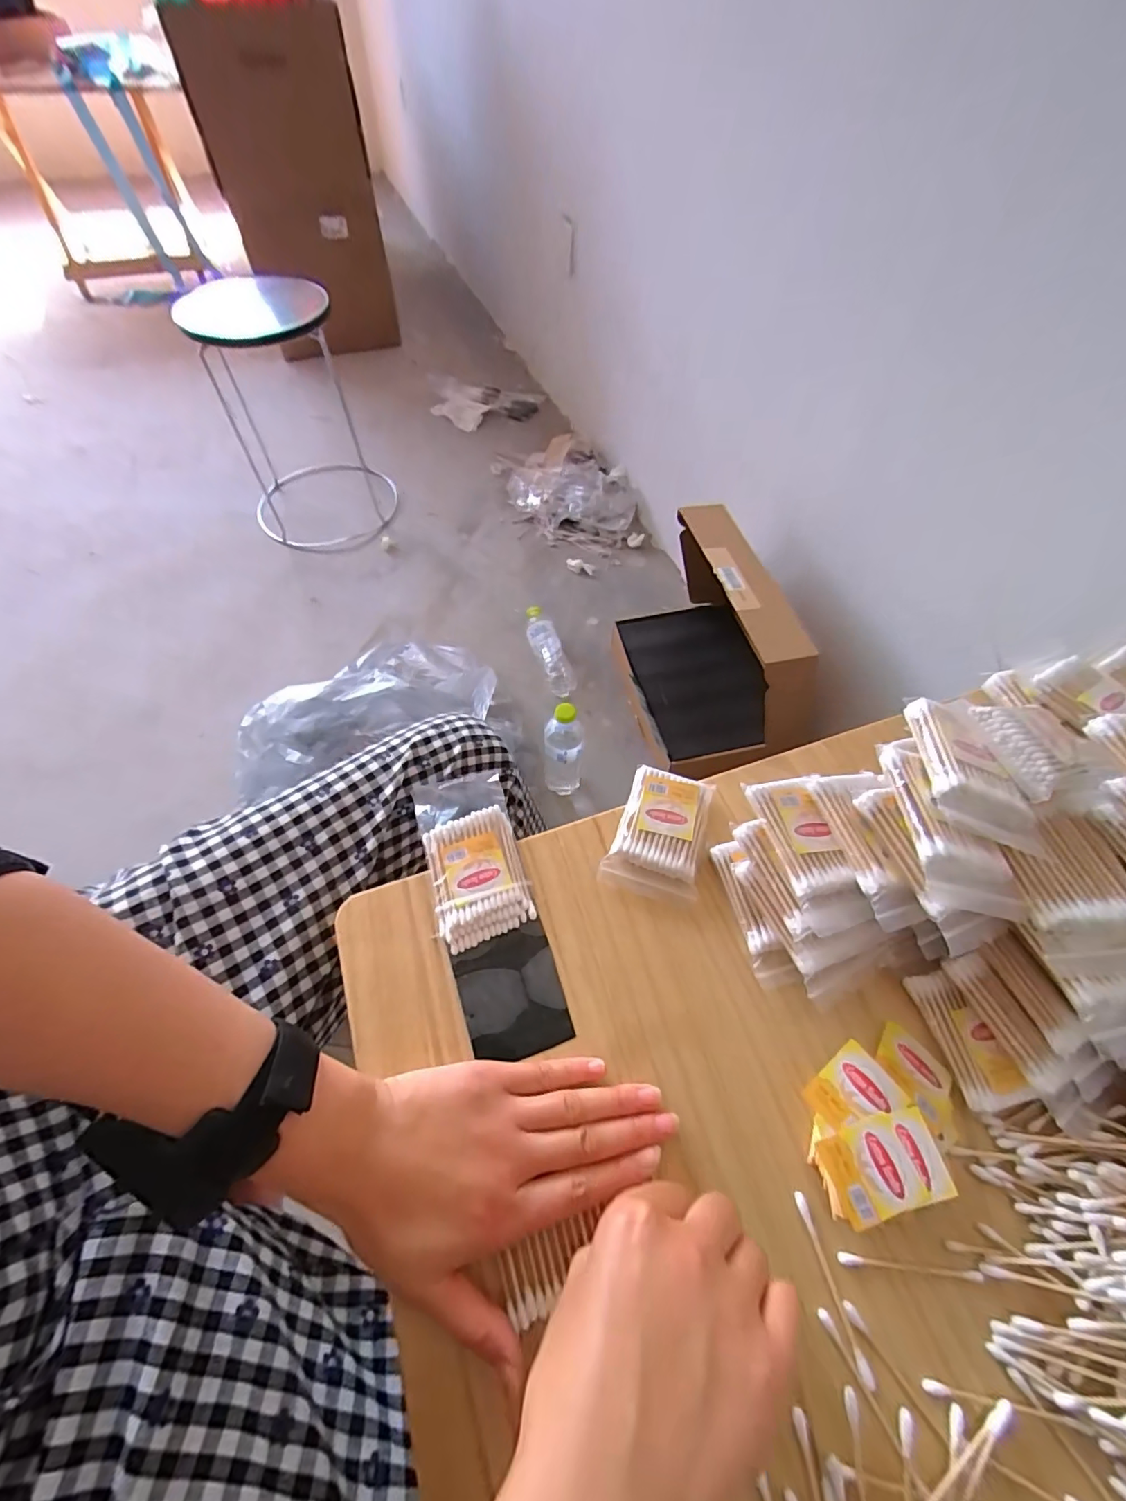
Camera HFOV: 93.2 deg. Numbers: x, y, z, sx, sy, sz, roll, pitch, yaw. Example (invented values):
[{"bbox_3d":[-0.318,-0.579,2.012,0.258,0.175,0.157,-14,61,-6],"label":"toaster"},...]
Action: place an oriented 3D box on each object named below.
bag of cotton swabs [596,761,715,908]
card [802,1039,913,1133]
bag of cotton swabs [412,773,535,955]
[{"bbox_3d":[0.068,0.058,0.376,0.062,0.015,0.091,15,61,8],"label":"bag of cotton swabs"},{"bbox_3d":[0.161,0.189,0.292,0.043,0.004,0.037,-40,68,-9],"label":"card"},{"bbox_3d":[-0.063,0.071,0.370,0.063,0.012,0.117,-15,61,-9],"label":"bag of cotton swabs"}]

